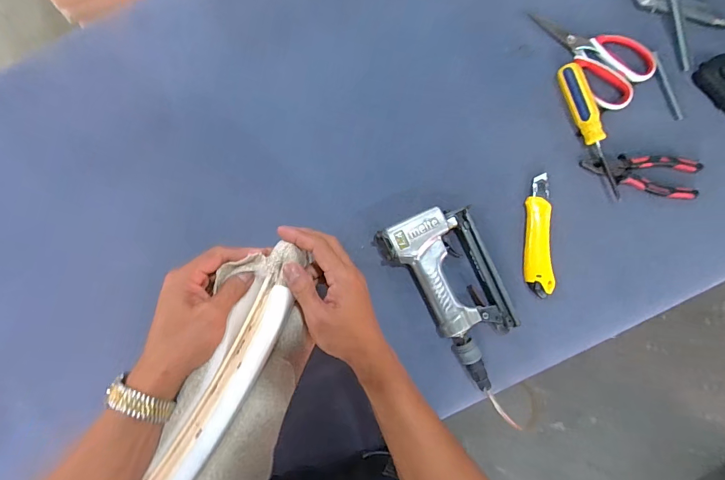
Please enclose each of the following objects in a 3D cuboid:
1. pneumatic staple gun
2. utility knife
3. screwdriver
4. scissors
[{"bbox_3d":[0.135,0.072,0.511,0.126,0.052,0.250,-31,83,1],"label":"pneumatic staple gun"},{"bbox_3d":[0.244,-0.006,0.524,0.034,0.021,0.163,1,84,4],"label":"utility knife"},{"bbox_3d":[0.314,-0.153,0.515,0.030,0.027,0.190,-19,83,1],"label":"screwdriver"},{"bbox_3d":[0.324,-0.272,0.531,0.089,0.018,0.176,-44,83,-2],"label":"scissors"}]

